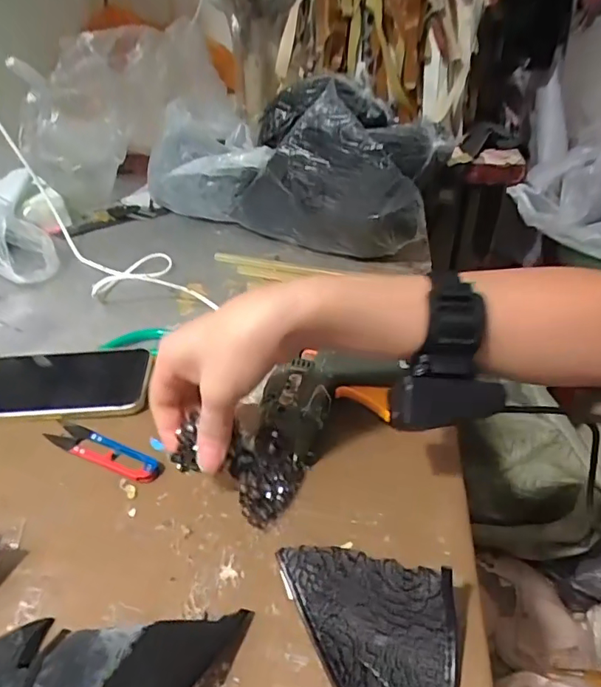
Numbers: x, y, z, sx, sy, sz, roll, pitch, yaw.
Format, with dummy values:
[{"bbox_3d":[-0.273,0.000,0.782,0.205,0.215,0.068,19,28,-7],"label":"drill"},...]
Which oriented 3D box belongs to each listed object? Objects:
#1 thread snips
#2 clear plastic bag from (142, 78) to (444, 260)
[{"bbox_3d":[-0.163,0.088,0.423,0.114,0.006,0.025,16,38,24],"label":"thread snips"},{"bbox_3d":[0.003,-0.300,0.845,0.463,0.193,0.334,18,38,26],"label":"clear plastic bag"}]

